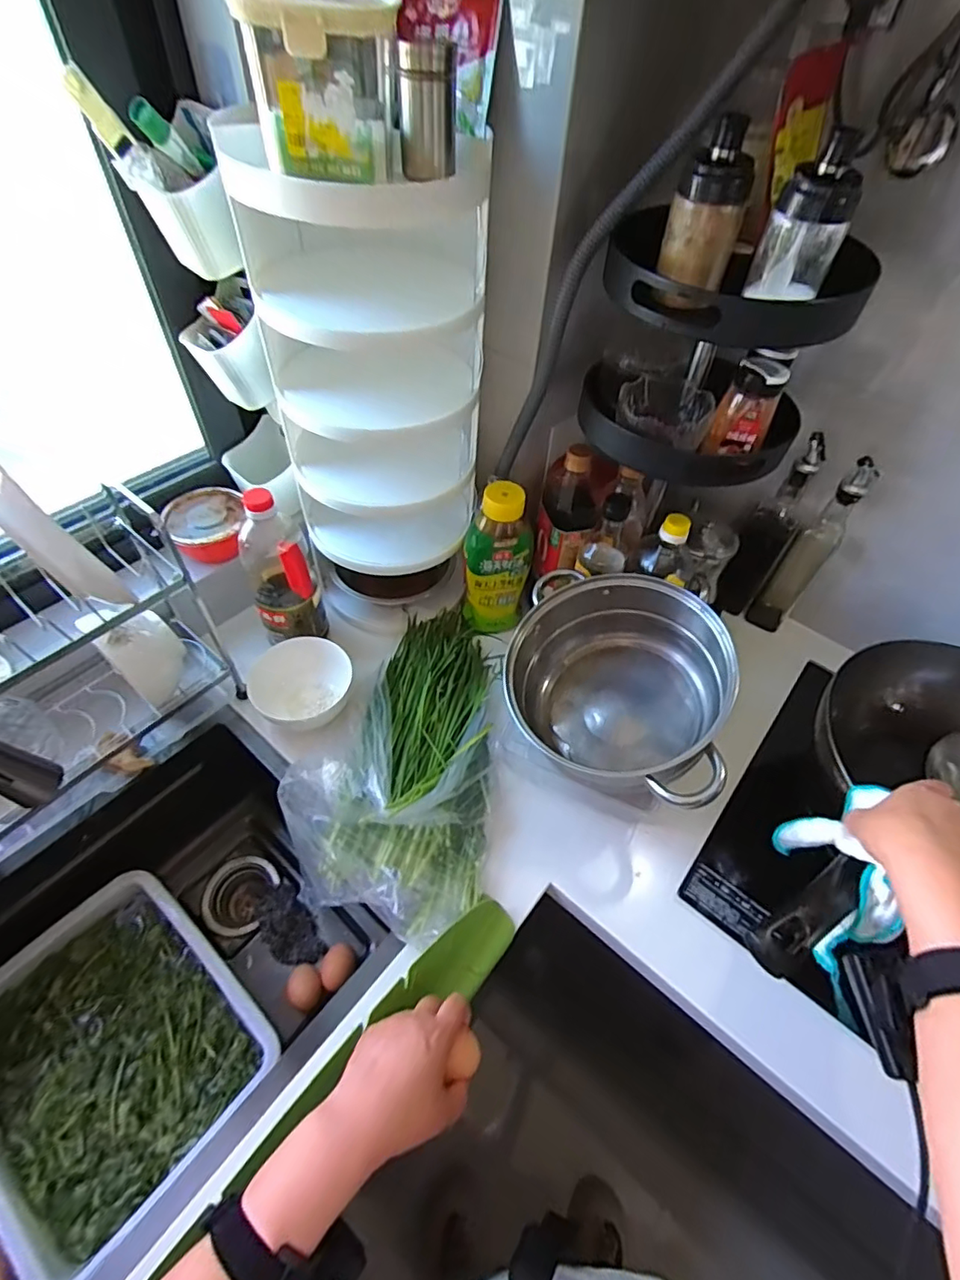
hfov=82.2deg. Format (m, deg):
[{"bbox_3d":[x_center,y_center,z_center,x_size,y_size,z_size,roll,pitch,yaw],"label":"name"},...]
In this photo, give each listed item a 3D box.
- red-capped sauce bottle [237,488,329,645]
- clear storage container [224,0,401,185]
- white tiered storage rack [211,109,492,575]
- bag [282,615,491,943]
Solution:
[{"bbox_3d":[-0.257,-0.087,0.711,0.081,0.227,0.077,-16,54,-17],"label":"red-capped sauce bottle"},{"bbox_3d":[-0.113,-0.412,0.411,0.103,0.094,0.088,-4,52,-8],"label":"clear storage container"},{"bbox_3d":[-0.124,-0.305,0.703,0.231,0.504,0.225,-1,51,-6],"label":"white tiered storage rack"},{"bbox_3d":[-0.080,0.106,0.676,0.218,0.077,0.422,10,51,3],"label":"bag"}]

